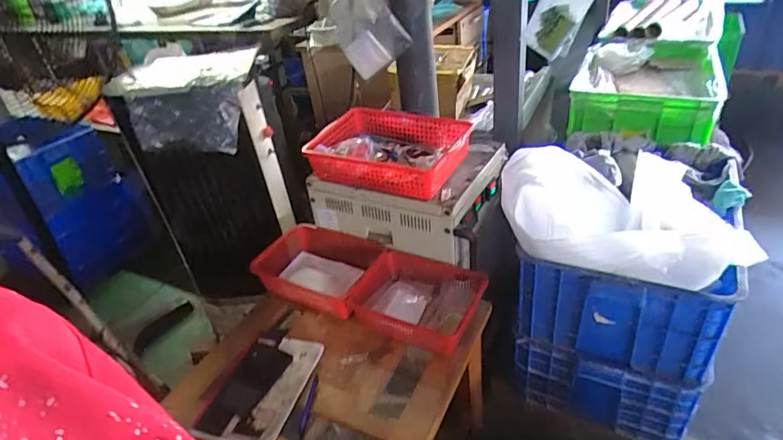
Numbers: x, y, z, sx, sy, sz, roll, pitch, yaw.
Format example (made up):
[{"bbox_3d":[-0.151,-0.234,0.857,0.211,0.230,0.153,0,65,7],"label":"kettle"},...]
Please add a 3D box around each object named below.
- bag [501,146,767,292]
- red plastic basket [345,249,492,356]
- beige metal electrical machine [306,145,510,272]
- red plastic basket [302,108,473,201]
[{"bbox_3d":[0.458,-0.020,0.983,0.470,0.155,0.232,10,37,24],"label":"bag"},{"bbox_3d":[0.051,0.187,1.090,0.283,0.083,0.222,9,37,24],"label":"red plastic basket"},{"bbox_3d":[0.040,-0.079,1.275,0.440,0.157,0.319,9,37,24],"label":"beige metal electrical machine"},{"bbox_3d":[-0.019,-0.185,1.217,0.396,0.113,0.286,10,37,24],"label":"red plastic basket"}]

